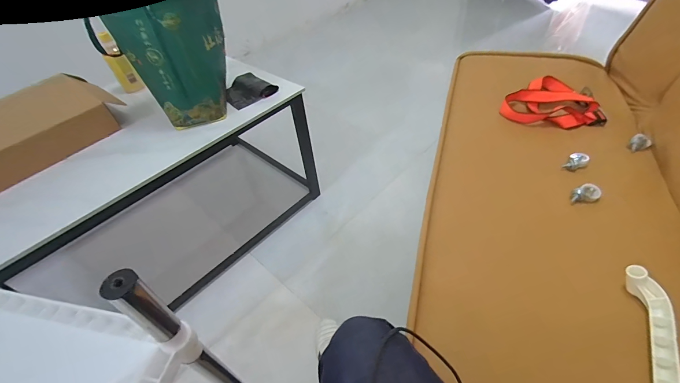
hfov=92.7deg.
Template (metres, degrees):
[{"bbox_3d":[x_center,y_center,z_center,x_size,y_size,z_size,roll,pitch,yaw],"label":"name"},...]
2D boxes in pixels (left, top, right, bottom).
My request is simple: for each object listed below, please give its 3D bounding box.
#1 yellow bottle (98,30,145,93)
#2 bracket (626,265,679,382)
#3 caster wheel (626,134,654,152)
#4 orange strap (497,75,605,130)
[{"bbox_3d":[-0.649,-0.368,0.967,0.047,0.159,0.060,9,47,15],"label":"yellow bottle"},{"bbox_3d":[0.436,0.245,0.454,0.069,0.050,0.291,19,51,23],"label":"bracket"},{"bbox_3d":[0.723,-0.116,0.781,0.050,0.025,0.038,-33,51,-24],"label":"caster wheel"},{"bbox_3d":[0.600,-0.252,0.910,0.247,0.038,0.197,20,51,23],"label":"orange strap"}]

